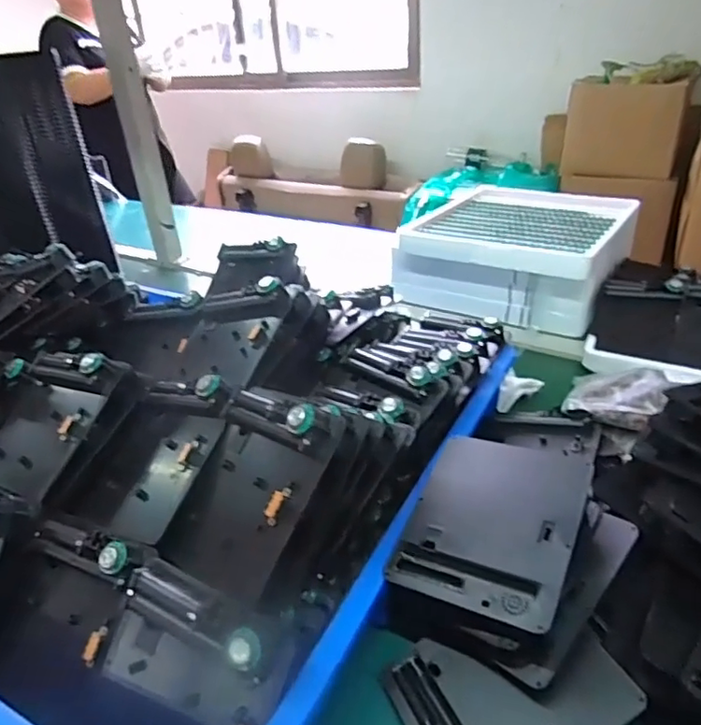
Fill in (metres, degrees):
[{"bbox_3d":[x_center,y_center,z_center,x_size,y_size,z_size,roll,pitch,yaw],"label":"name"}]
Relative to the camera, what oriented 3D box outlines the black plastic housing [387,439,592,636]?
[{"bbox_3d":[0.102,0.110,0.403,0.109,0.013,0.141,7,40,31],"label":"black plastic housing"}]

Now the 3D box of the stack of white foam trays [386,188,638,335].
[{"bbox_3d":[0.267,-0.177,0.929,0.314,0.116,0.311,18,37,33],"label":"stack of white foam trays"}]

